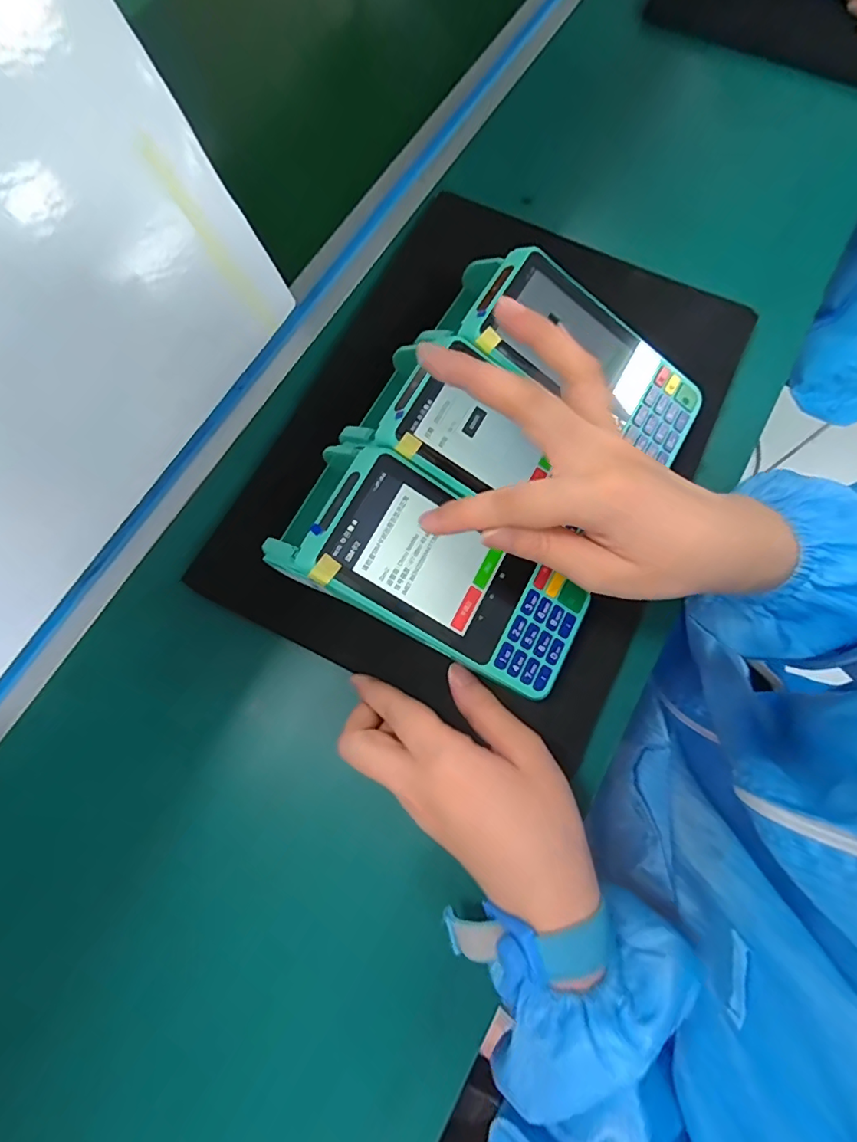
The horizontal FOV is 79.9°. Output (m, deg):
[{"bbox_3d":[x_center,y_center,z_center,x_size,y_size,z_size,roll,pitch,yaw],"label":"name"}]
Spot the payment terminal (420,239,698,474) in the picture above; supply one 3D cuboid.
[{"bbox_3d":[0.083,-0.123,0.319,0.167,0.059,0.073,31,74,-4],"label":"payment terminal"}]

